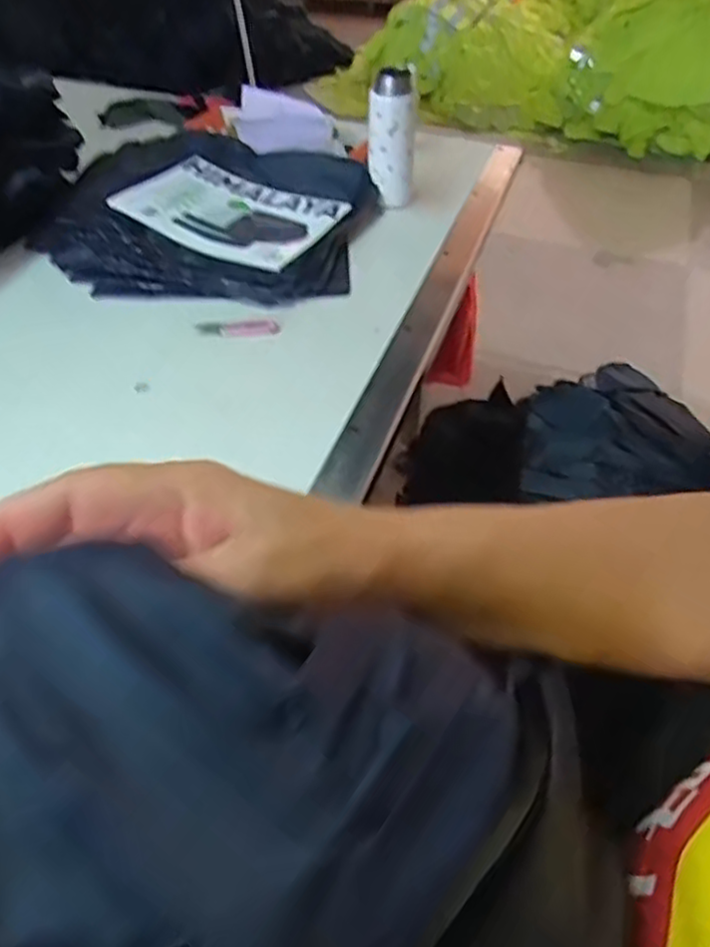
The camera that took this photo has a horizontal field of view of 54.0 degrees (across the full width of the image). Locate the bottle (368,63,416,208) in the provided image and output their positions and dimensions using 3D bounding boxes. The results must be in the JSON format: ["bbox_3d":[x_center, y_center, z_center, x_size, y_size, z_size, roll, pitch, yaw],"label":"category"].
[{"bbox_3d":[0.053,-0.503,1.051,0.067,0.169,0.079,-3,47,-4],"label":"bottle"}]

